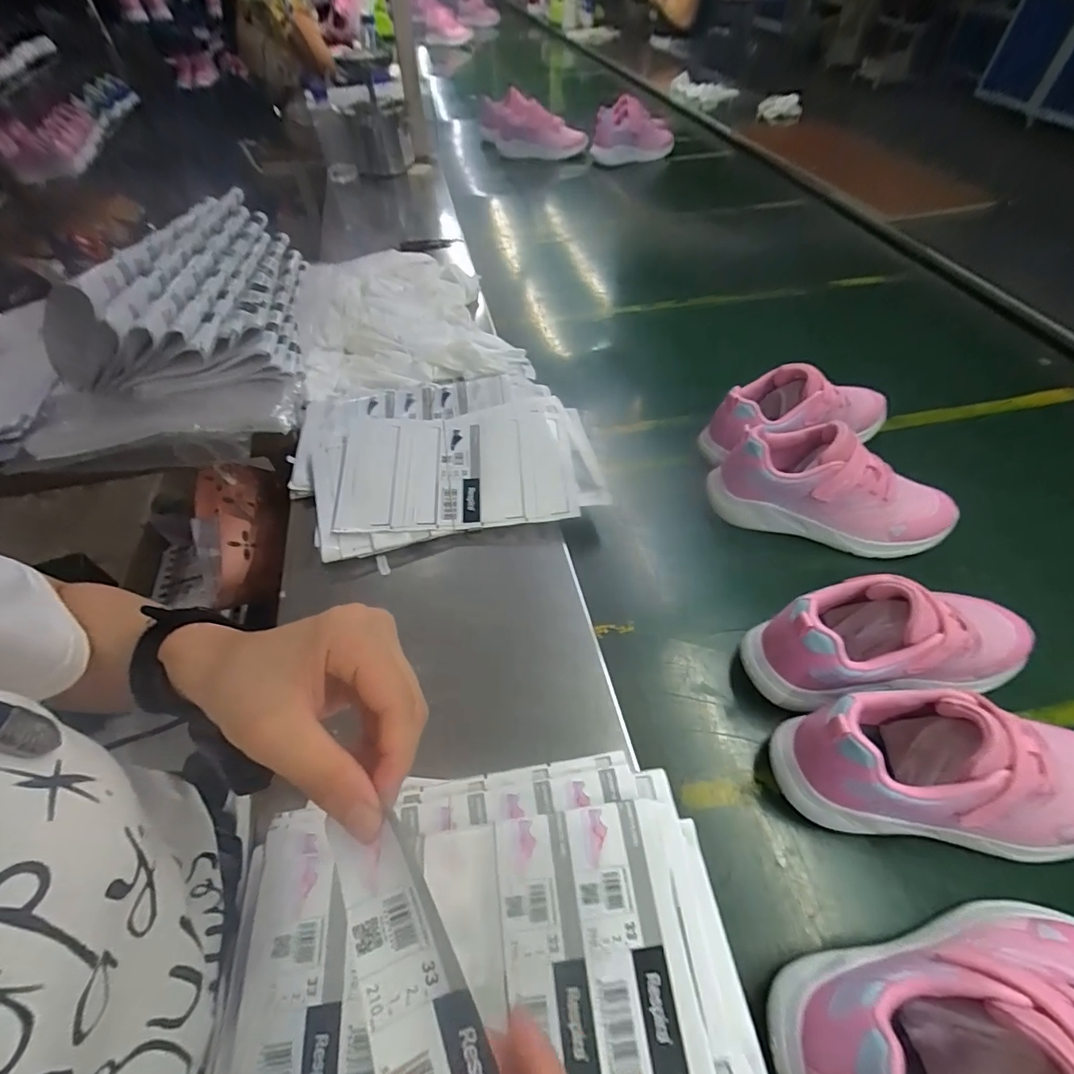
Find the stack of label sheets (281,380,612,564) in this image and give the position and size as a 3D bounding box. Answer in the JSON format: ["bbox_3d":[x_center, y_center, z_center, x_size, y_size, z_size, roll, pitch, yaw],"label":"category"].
[{"bbox_3d":[-0.100,-0.097,0.535,0.309,0.022,0.236,-9,53,-7],"label":"stack of label sheets"}]

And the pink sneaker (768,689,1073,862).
[{"bbox_3d":[0.288,0.157,0.334,0.227,0.098,0.083,4,52,2],"label":"pink sneaker"}]

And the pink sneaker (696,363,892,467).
[{"bbox_3d":[0.305,-0.145,0.567,0.226,0.107,0.078,-15,54,-12],"label":"pink sneaker"}]

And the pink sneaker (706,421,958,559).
[{"bbox_3d":[0.295,-0.051,0.494,0.217,0.106,0.077,17,54,12],"label":"pink sneaker"}]

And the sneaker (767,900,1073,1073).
[{"bbox_3d":[0.242,0.252,0.257,0.222,0.106,0.081,-7,53,-6],"label":"sneaker"}]

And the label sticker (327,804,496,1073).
[{"bbox_3d":[-0.043,0.164,0.179,0.033,0.019,0.114,-25,68,-18],"label":"label sticker"}]

